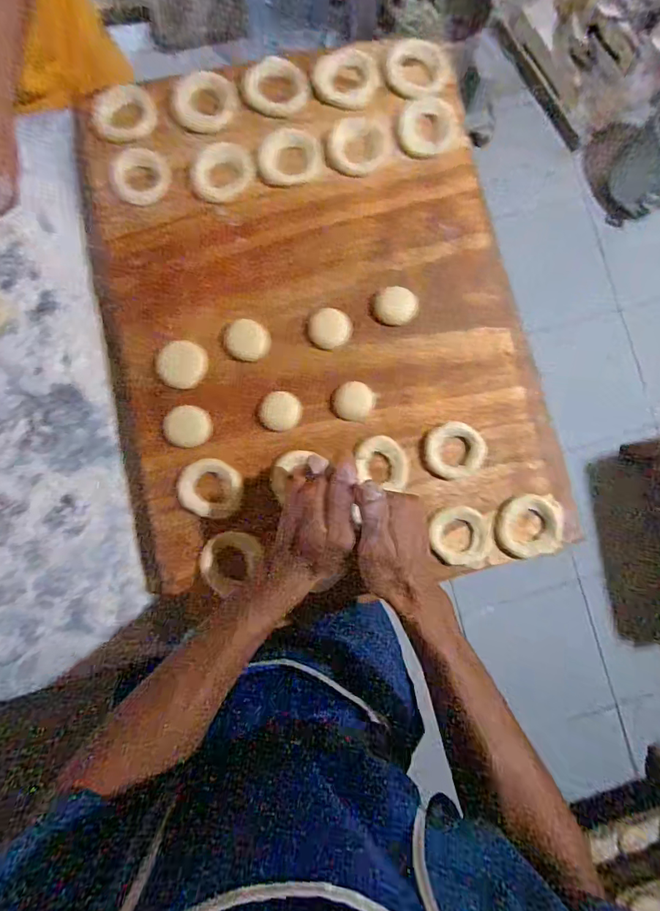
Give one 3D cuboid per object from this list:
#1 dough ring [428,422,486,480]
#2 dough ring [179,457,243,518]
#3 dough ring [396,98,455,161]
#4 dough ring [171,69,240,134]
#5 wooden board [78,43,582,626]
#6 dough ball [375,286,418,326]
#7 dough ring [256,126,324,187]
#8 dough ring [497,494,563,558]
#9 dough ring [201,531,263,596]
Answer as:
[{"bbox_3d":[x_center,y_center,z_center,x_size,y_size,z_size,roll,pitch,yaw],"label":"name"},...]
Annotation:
[{"bbox_3d":[0.132,-0.006,0.482,0.061,0.010,0.056,0,86,-4],"label":"dough ring"},{"bbox_3d":[-0.121,0.033,0.470,0.064,0.009,0.058,6,85,-4],"label":"dough ring"},{"bbox_3d":[0.105,-0.358,0.503,0.057,0.018,0.062,0,86,-4],"label":"dough ring"},{"bbox_3d":[-0.138,-0.387,0.504,0.074,0.010,0.066,45,84,0],"label":"dough ring"},{"bbox_3d":[-0.013,-0.145,0.493,0.431,0.031,0.566,-12,87,-5],"label":"wooden board"},{"bbox_3d":[0.071,-0.159,0.494,0.043,0.014,0.036,27,84,-2],"label":"dough ball"},{"bbox_3d":[-0.044,-0.331,0.514,0.068,0.009,0.061,3,85,-4],"label":"dough ring"},{"bbox_3d":[0.203,0.072,0.471,0.061,0.014,0.059,0,86,-4],"label":"dough ring"},{"bbox_3d":[-0.100,0.107,0.465,0.055,0.008,0.059,0,86,-4],"label":"dough ring"}]

